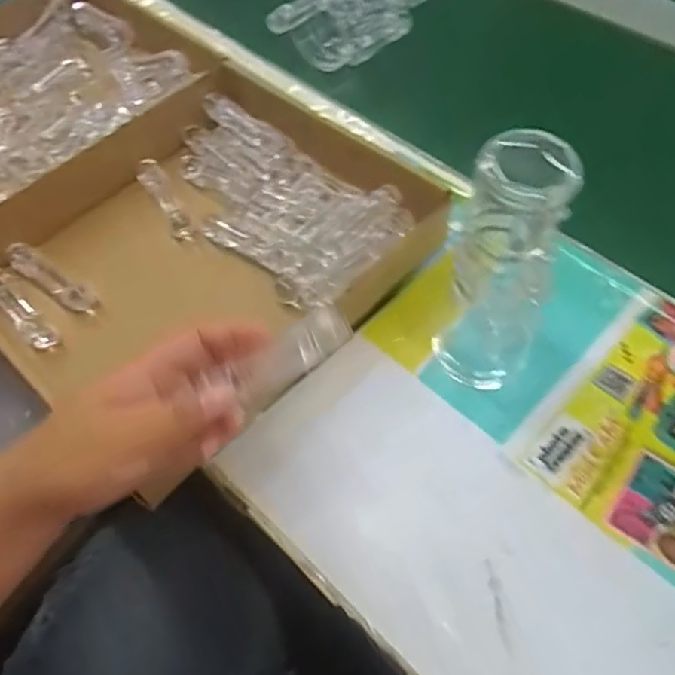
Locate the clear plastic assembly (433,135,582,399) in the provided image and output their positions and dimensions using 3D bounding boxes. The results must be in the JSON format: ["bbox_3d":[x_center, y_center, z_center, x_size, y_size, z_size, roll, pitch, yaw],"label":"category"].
[{"bbox_3d":[0.101,-0.037,0.372,0.062,0.177,0.052,25,63,17],"label":"clear plastic assembly"}]

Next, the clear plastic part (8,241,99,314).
[{"bbox_3d":[-0.237,-0.047,0.495,0.091,0.022,0.022,30,64,20],"label":"clear plastic part"}]

